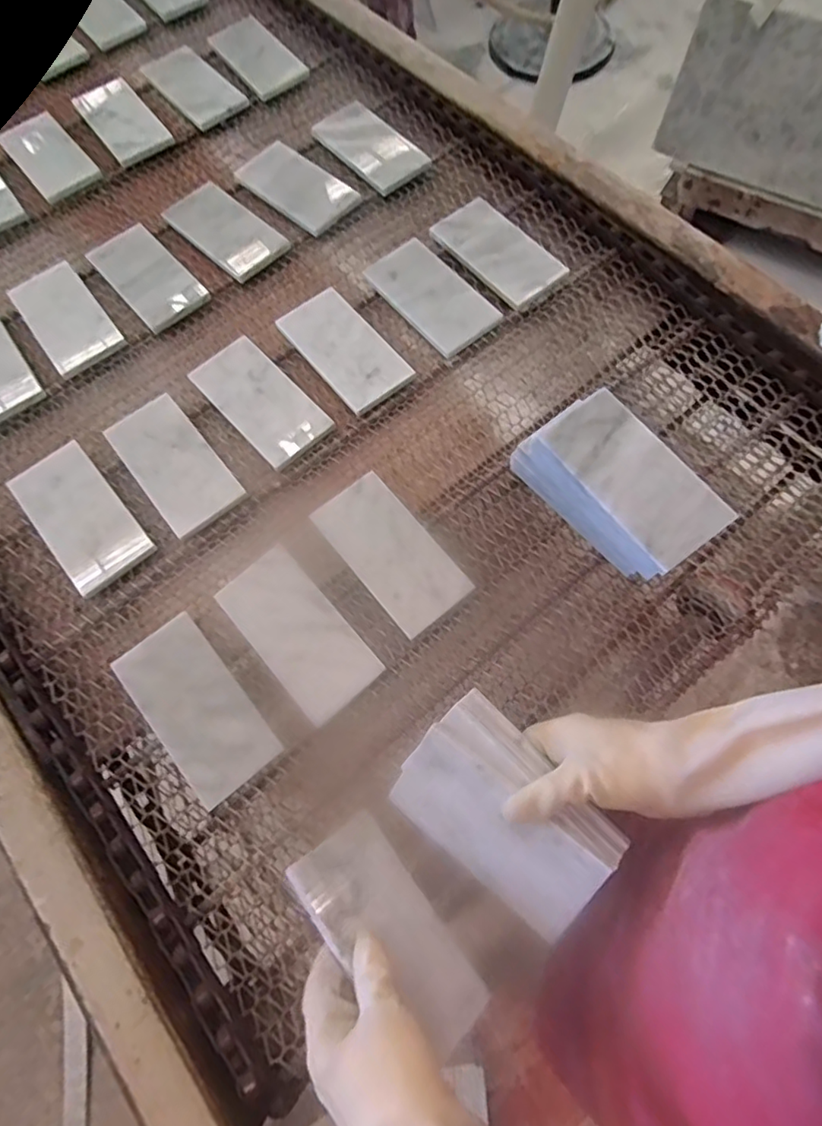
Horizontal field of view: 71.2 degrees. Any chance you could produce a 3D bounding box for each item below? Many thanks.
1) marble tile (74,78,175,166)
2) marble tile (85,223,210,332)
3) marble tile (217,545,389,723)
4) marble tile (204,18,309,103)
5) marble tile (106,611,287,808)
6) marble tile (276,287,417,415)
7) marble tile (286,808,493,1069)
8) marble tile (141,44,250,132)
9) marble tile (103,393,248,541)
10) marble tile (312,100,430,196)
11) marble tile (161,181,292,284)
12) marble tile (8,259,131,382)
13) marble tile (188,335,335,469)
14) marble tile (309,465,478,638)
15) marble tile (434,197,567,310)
[{"bbox_3d":[-0.381,-0.584,0.751,0.078,0.008,0.152,-37,73,-11],"label":"marble tile"},{"bbox_3d":[-0.301,-0.328,0.654,0.077,0.011,0.147,-39,74,-12],"label":"marble tile"},{"bbox_3d":[-0.099,0.060,0.501,0.075,0.016,0.146,-40,74,-12],"label":"marble tile"},{"bbox_3d":[-0.213,-0.704,0.791,0.082,0.006,0.166,-34,73,-10],"label":"marble tile"},{"bbox_3d":[-0.181,0.121,0.481,0.076,0.016,0.147,-37,73,-11],"label":"marble tile"},{"bbox_3d":[-0.070,-0.227,0.607,0.076,0.014,0.144,-37,73,-11],"label":"marble tile"},{"bbox_3d":[-0.014,0.254,0.400,0.148,0.011,0.078,44,32,25],"label":"marble tile"},{"bbox_3d":[-0.290,-0.637,0.766,0.079,0.015,0.149,-40,74,-12],"label":"marble tile"},{"bbox_3d":[-0.232,-0.098,0.563,0.075,0.016,0.146,-38,73,-11],"label":"marble tile"},{"bbox_3d":[-0.051,-0.521,0.716,0.084,0.011,0.155,-39,73,-12],"label":"marble tile"},{"bbox_3d":[-0.215,-0.389,0.669,0.142,0.020,0.076,43,77,15],"label":"marble tile"},{"bbox_3d":[-0.381,-0.273,0.634,0.075,0.013,0.142,-36,73,-11],"label":"marble tile"},{"bbox_3d":[-0.154,-0.167,0.587,0.075,0.013,0.146,-40,74,-12],"label":"marble tile"},{"bbox_3d":[-0.017,-0.010,0.526,0.076,0.010,0.145,-39,83,-12],"label":"marble tile"},{"bbox_3d":[0.101,-0.352,0.646,0.085,0.015,0.145,-38,73,-12],"label":"marble tile"}]

